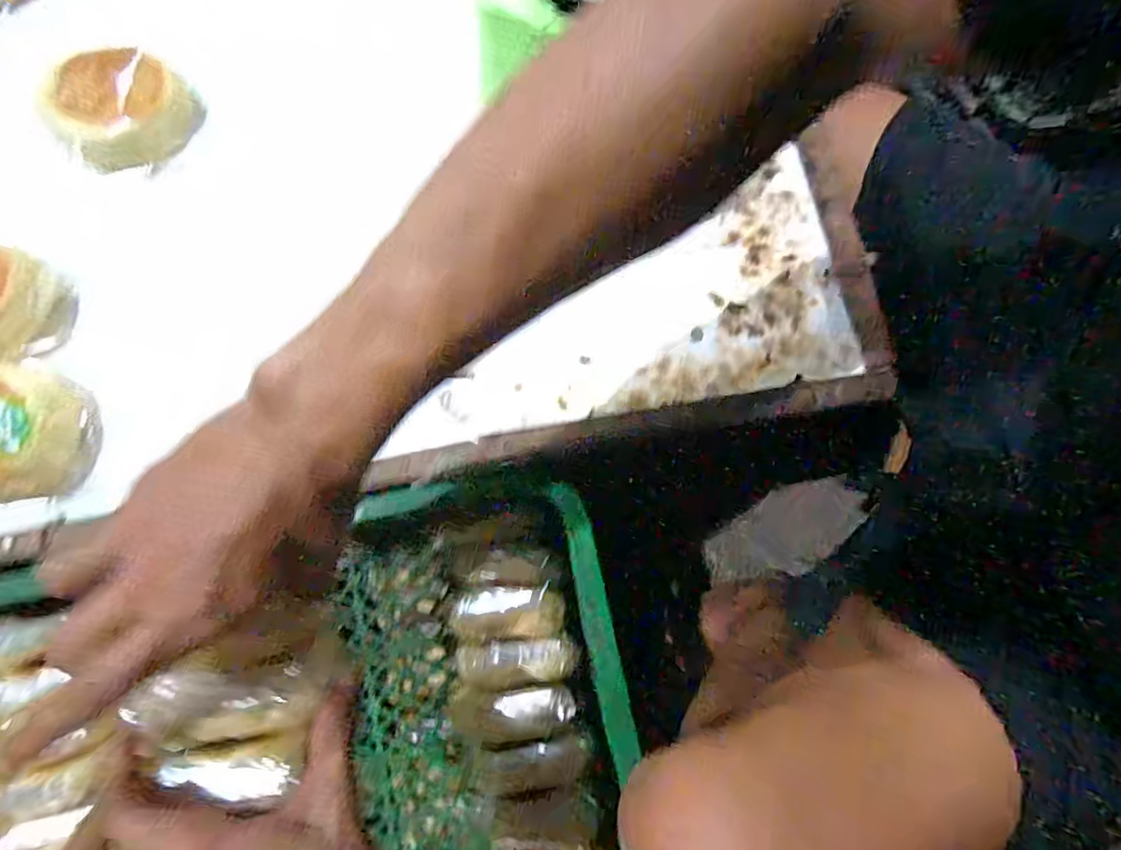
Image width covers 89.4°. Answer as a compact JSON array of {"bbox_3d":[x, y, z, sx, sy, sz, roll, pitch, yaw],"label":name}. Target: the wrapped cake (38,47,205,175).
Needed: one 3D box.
[{"bbox_3d":[-0.334,-0.243,0.434,0.092,0.032,0.088,0,79,0],"label":"wrapped cake"}]

